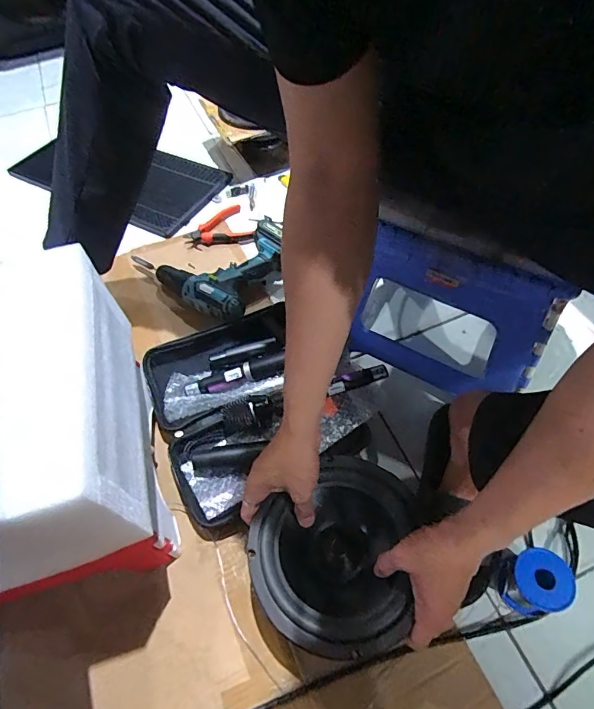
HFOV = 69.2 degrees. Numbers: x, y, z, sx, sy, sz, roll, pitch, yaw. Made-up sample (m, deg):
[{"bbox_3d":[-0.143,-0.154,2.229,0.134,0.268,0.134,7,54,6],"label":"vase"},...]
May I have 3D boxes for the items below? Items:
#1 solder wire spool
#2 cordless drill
[{"bbox_3d":[0.278,0.267,0.506,0.065,0.064,0.063,-4,56,0],"label":"solder wire spool"},{"bbox_3d":[-0.166,-0.186,0.831,0.270,0.072,0.222,29,63,21],"label":"cordless drill"}]

